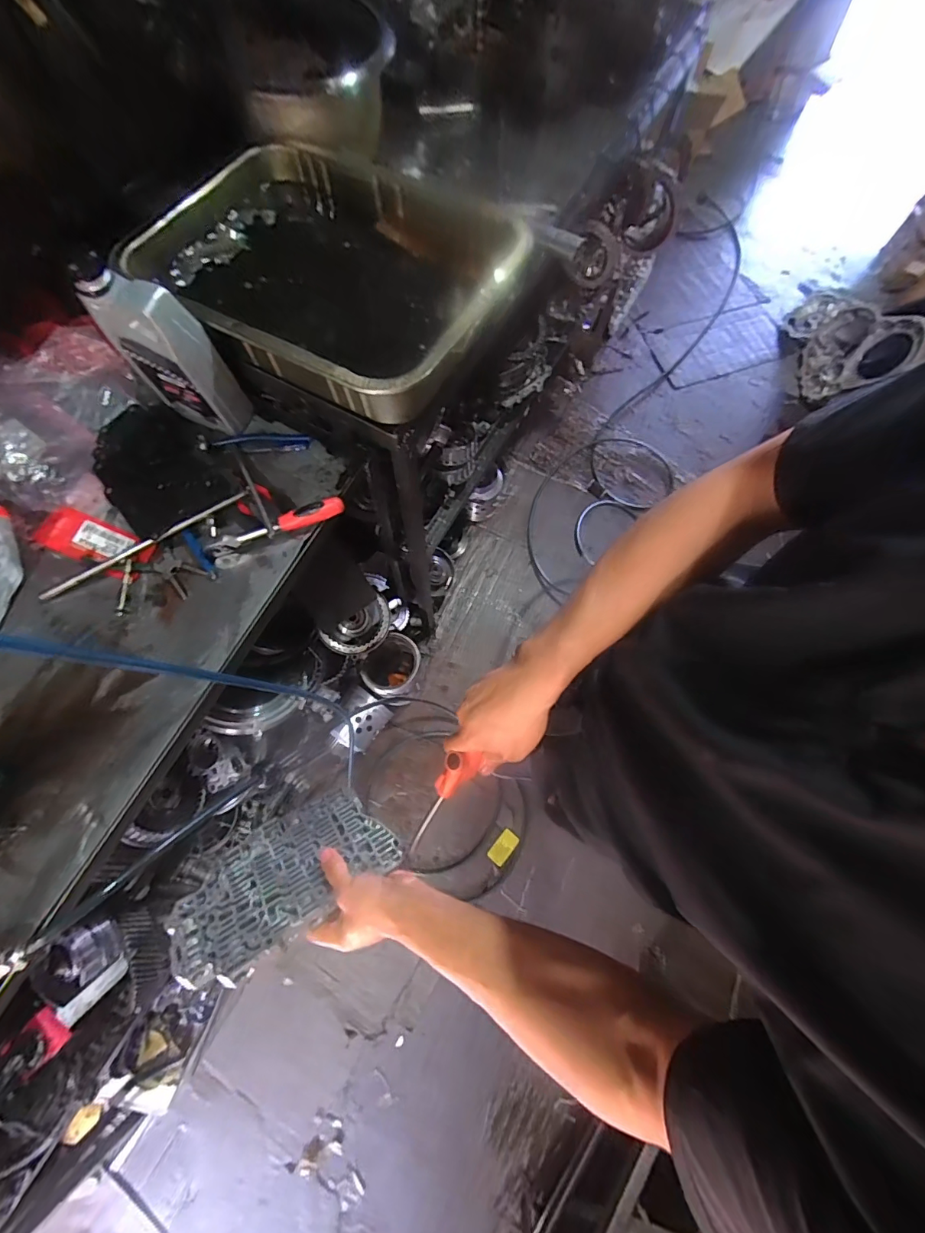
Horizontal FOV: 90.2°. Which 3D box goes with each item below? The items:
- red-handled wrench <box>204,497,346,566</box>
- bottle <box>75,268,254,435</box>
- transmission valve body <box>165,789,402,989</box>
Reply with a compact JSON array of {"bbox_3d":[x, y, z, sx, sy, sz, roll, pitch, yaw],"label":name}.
[{"bbox_3d":[-0.253,-0.115,0.621,0.198,0.032,0.023,-21,75,7],"label":"red-handled wrench"},{"bbox_3d":[-0.375,-0.335,0.602,0.118,0.202,0.056,18,73,3],"label":"bottle"},{"bbox_3d":[-0.197,0.299,0.531,0.232,0.035,0.138,-25,40,-25],"label":"transmission valve body"}]

